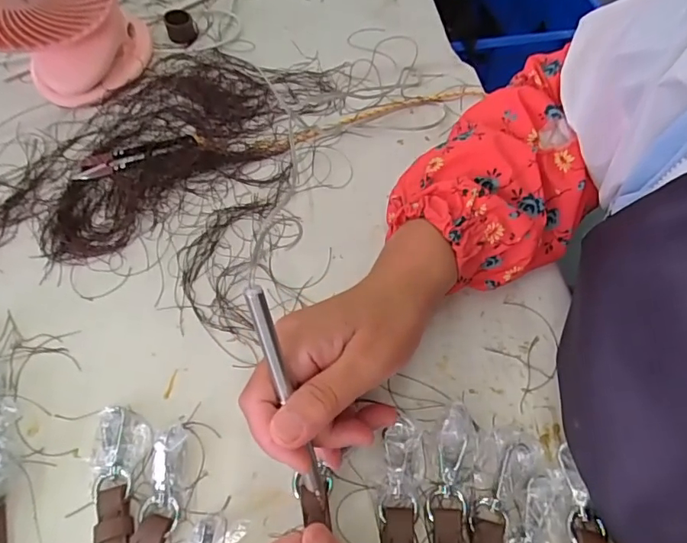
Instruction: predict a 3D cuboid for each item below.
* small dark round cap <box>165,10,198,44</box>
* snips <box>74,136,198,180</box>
[{"bbox_3d":[-0.156,-0.234,0.480,0.025,0.020,0.023,-17,62,-11],"label":"small dark round cap"},{"bbox_3d":[-0.171,-0.097,0.413,0.096,0.006,0.024,-15,62,-10],"label":"snips"}]

